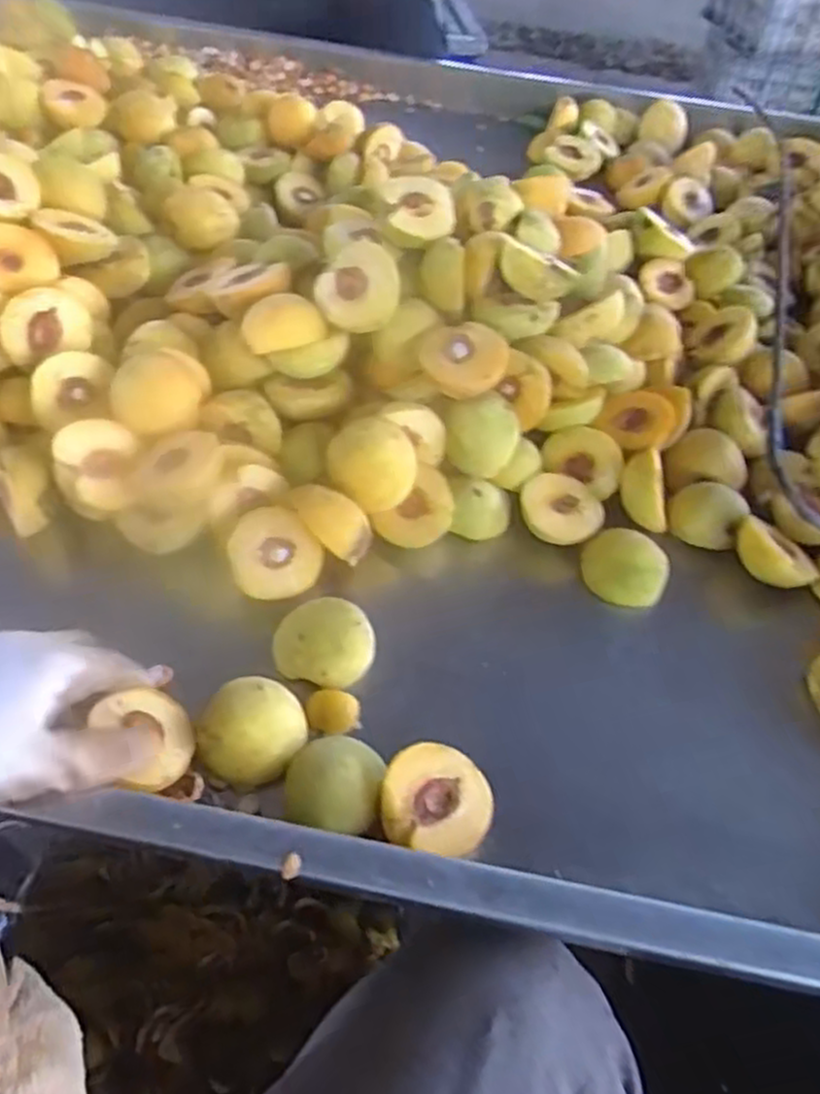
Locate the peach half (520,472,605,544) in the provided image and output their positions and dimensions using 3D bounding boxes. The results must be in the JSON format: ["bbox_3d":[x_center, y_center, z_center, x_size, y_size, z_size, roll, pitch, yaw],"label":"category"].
[{"bbox_3d":[0.111,-0.025,0.563,0.059,0.027,0.056,2,61,-3],"label":"peach half"}]

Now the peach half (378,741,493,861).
[{"bbox_3d":[0.011,0.140,0.411,0.060,0.030,0.060,17,50,-12],"label":"peach half"}]

